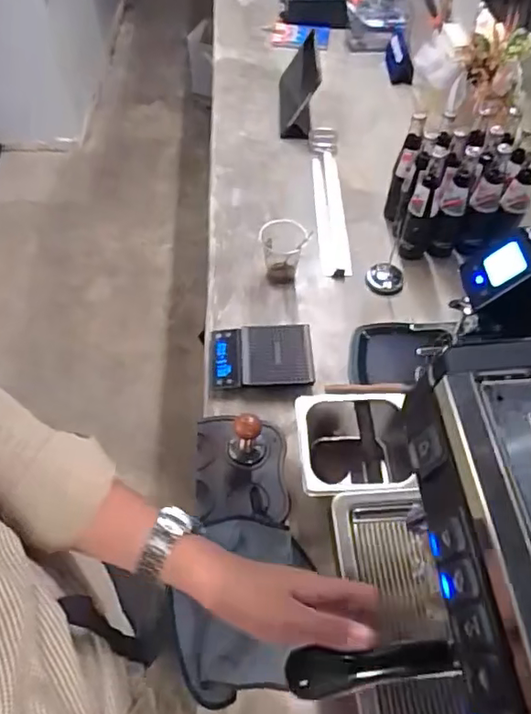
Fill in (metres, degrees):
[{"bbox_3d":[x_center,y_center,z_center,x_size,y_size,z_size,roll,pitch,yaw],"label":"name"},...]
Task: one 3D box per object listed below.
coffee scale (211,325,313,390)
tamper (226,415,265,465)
[{"bbox_3d":[-0.007,0.002,1.004,0.181,0.033,0.123,-1,52,1],"label":"coffee scale"},{"bbox_3d":[-0.033,0.131,0.877,0.057,0.086,0.050,-5,52,-3],"label":"tamper"}]

